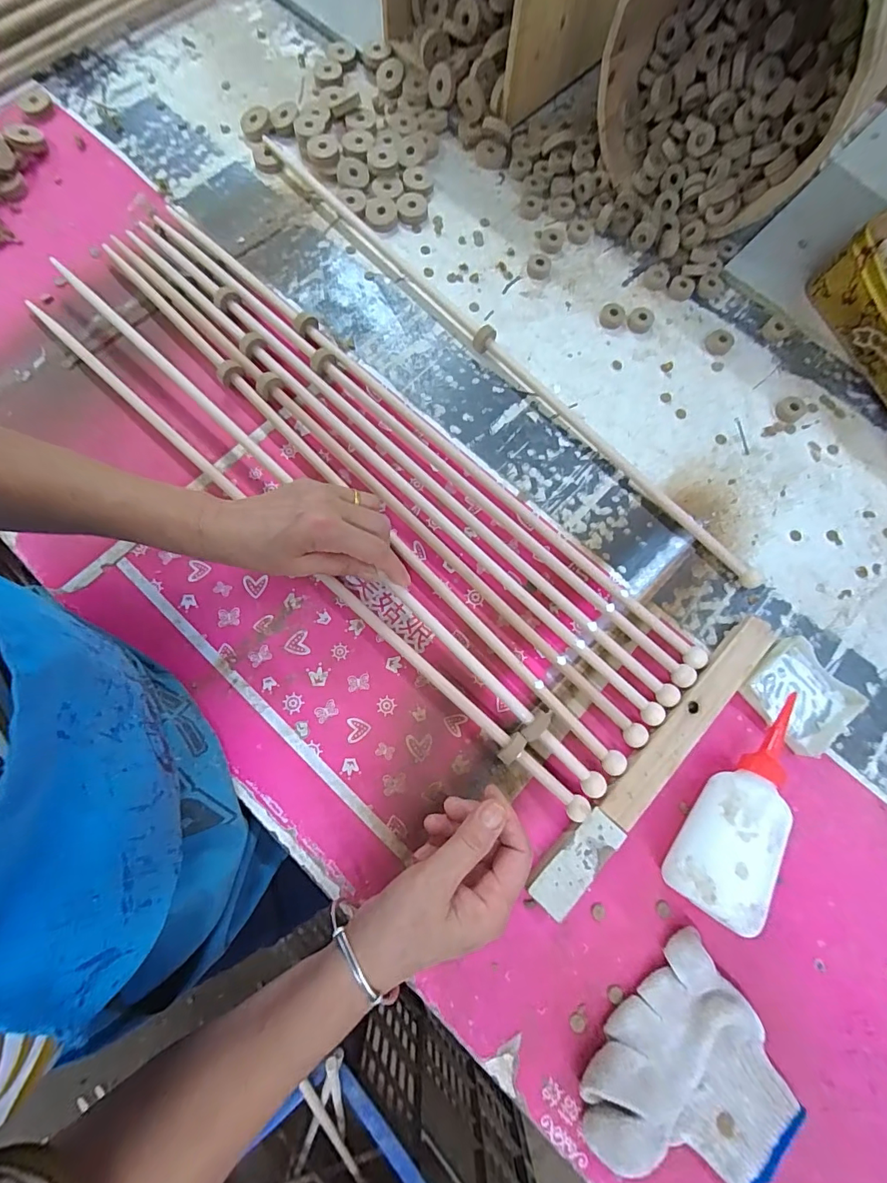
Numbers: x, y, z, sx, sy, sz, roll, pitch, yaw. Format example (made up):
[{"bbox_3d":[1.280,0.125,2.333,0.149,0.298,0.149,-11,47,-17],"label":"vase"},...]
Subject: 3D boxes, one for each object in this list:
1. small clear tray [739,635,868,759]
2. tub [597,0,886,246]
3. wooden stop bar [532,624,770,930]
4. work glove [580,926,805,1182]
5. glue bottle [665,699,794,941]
[{"bbox_3d":[0.302,0.089,0.379,0.077,0.016,0.082,-36,80,-10],"label":"small clear tray"},{"bbox_3d":[0.298,-0.508,0.426,0.224,0.224,0.202,43,79,8],"label":"tub"},{"bbox_3d":[0.174,0.134,0.362,0.033,0.020,0.287,43,79,8],"label":"wooden stop bar"},{"bbox_3d":[0.170,0.341,0.305,0.137,0.033,0.119,-42,81,-11],"label":"work glove"},{"bbox_3d":[0.233,0.159,0.342,0.053,0.052,0.181,40,66,8],"label":"glue bottle"}]

